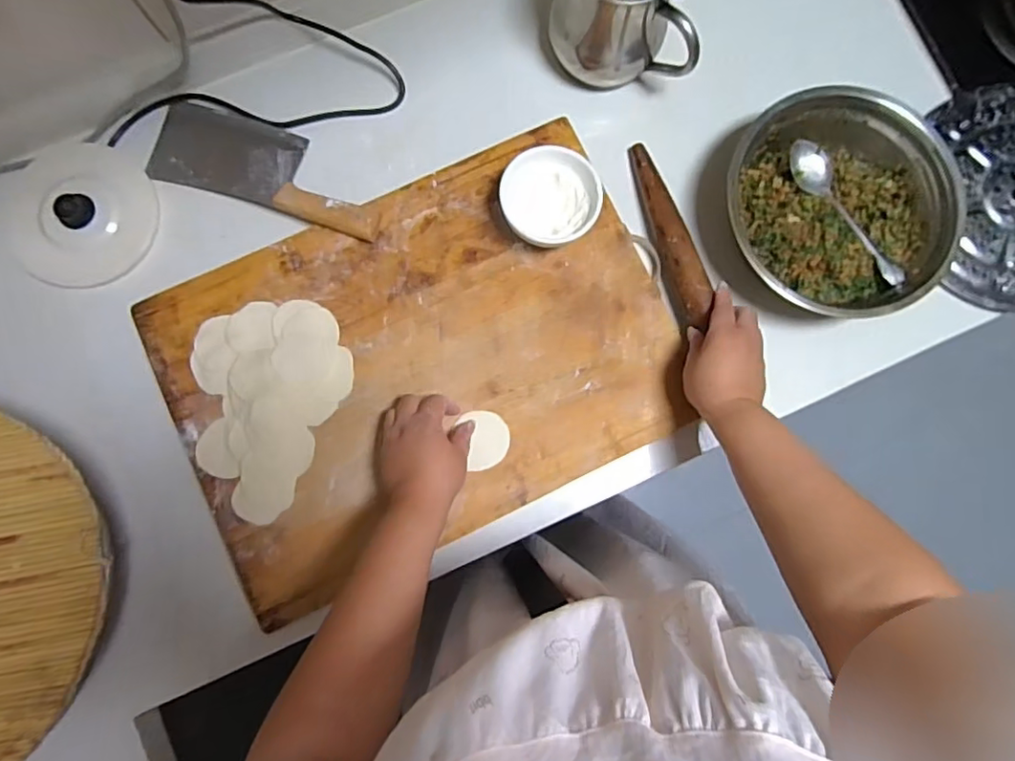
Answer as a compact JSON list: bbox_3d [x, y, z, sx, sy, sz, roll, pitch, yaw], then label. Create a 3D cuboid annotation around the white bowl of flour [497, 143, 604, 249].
[{"bbox_3d":[0.040,-0.179,0.585,0.094,0.055,0.092,0,84,-3],"label":"white bowl of flour"}]

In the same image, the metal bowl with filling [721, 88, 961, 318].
[{"bbox_3d":[0.328,-0.172,0.597,0.216,0.066,0.219,0,84,-3],"label":"metal bowl with filling"}]

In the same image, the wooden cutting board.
[{"bbox_3d":[-0.083,-0.020,0.597,0.486,0.032,0.346,-25,86,-5],"label":"wooden cutting board"}]

